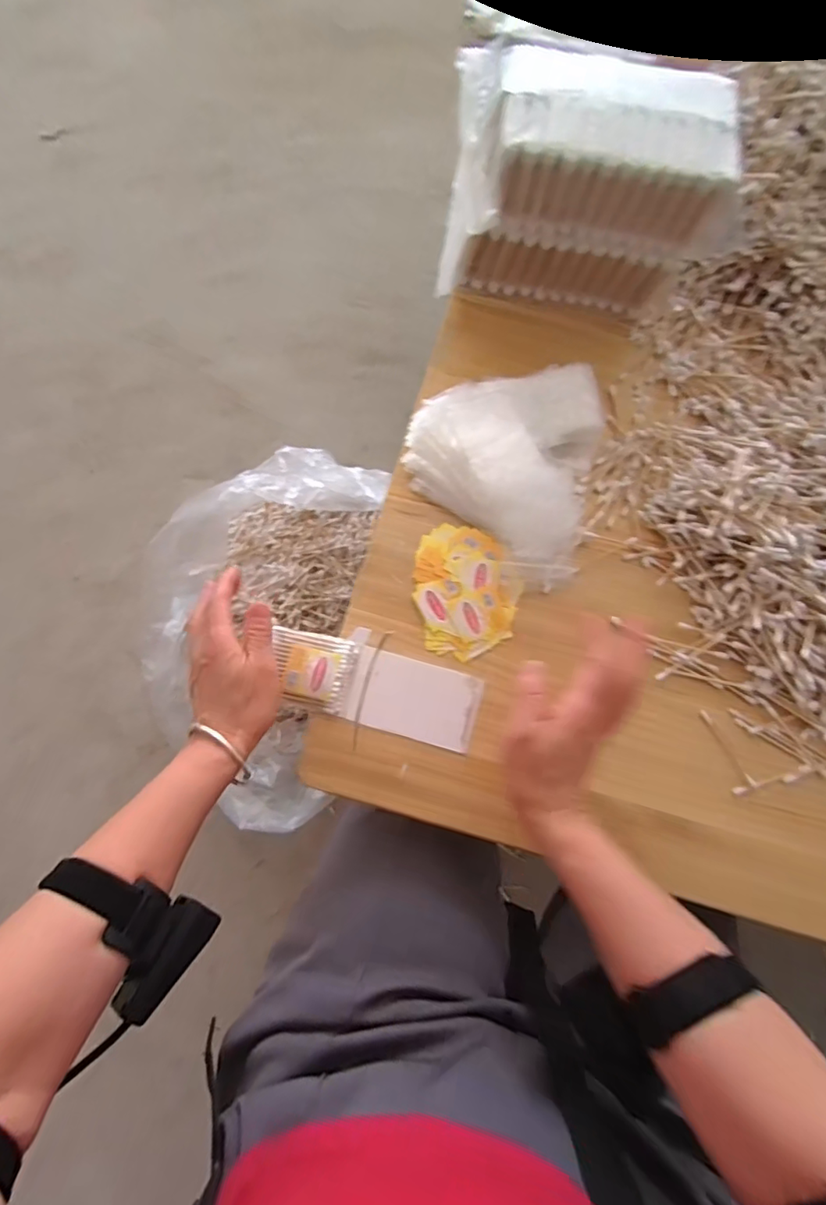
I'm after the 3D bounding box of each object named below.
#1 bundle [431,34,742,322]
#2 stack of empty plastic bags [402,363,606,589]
[{"bbox_3d":[0.150,-0.361,0.490,0.239,0.135,0.141,14,76,3],"label":"bundle"},{"bbox_3d":[0.078,-0.126,0.479,0.161,0.030,0.189,16,76,3],"label":"stack of empty plastic bags"}]

